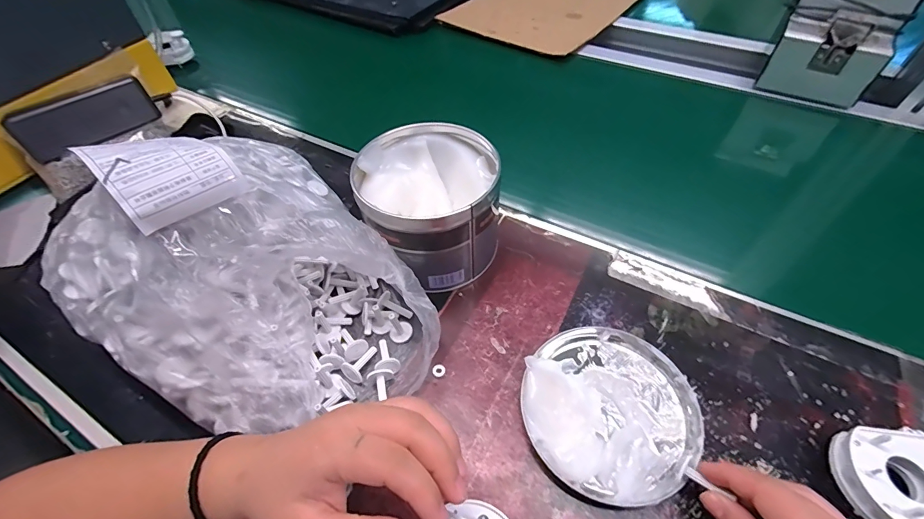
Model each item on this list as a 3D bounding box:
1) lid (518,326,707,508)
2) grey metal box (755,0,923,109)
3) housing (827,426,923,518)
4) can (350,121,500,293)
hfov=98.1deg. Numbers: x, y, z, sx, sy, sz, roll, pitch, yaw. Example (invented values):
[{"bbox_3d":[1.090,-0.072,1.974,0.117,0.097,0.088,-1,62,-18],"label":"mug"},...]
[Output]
[{"bbox_3d":[0.111,0.107,0.301,0.126,0.029,0.124,-1,52,1],"label":"lid"},{"bbox_3d":[0.504,-0.295,0.553,0.130,0.157,0.075,24,57,19],"label":"grey metal box"},{"bbox_3d":[0.279,0.145,0.258,0.064,0.038,0.061,-1,52,1],"label":"housing"},{"bbox_3d":[-0.025,-0.051,0.385,0.116,0.100,0.126,-1,52,1],"label":"can"}]

